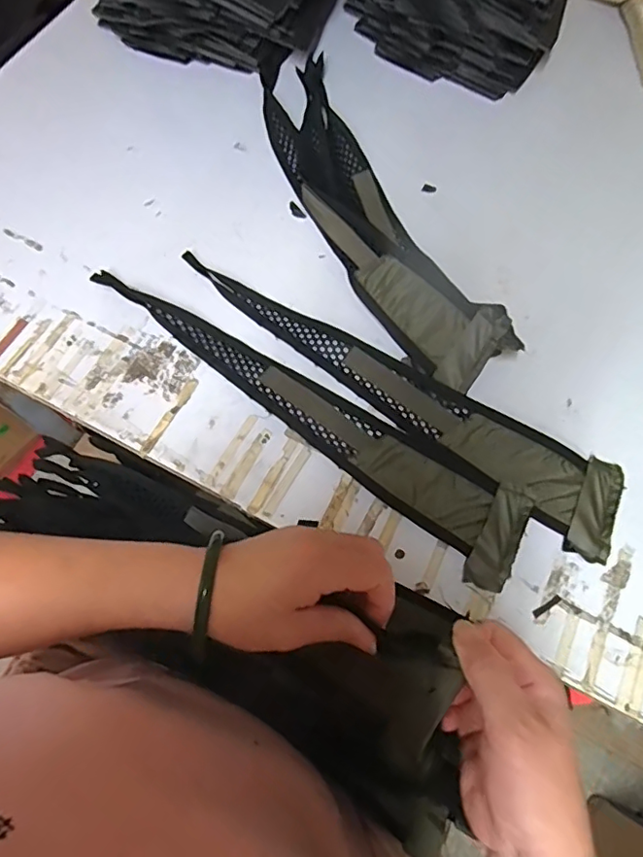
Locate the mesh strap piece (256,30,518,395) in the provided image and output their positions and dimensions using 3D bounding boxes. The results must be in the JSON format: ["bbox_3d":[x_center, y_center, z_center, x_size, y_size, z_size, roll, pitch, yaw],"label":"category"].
[{"bbox_3d":[0.040,-0.256,0.579,0.108,0.049,0.492,-23,71,-8],"label":"mesh strap piece"}]

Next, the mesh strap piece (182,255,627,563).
[{"bbox_3d":[0.071,-0.049,0.517,0.457,0.015,0.075,36,74,13],"label":"mesh strap piece"}]

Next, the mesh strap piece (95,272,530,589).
[{"bbox_3d":[-0.023,-0.020,0.507,0.460,0.013,0.082,33,73,12],"label":"mesh strap piece"}]

